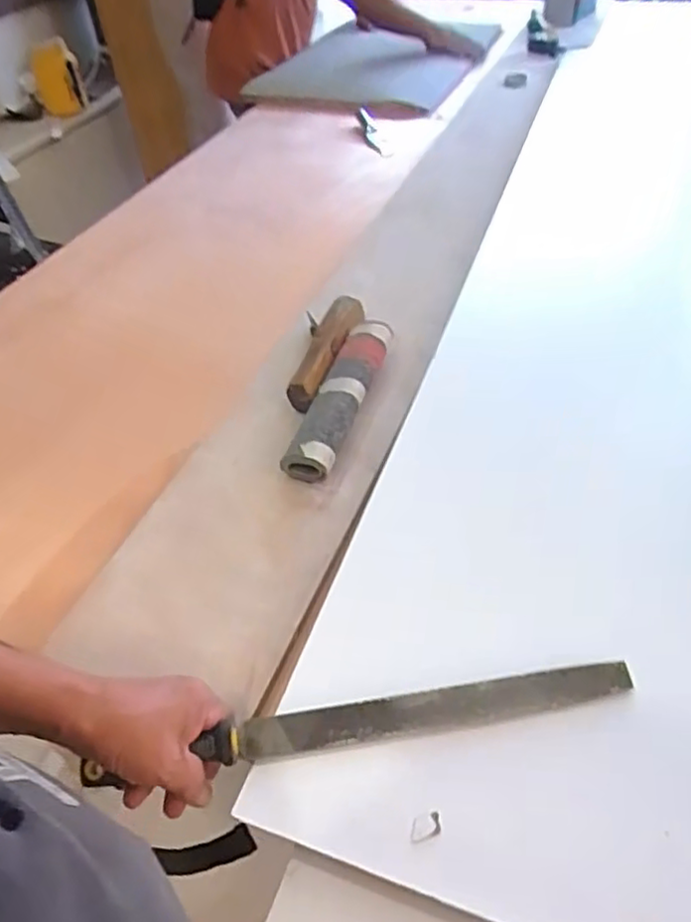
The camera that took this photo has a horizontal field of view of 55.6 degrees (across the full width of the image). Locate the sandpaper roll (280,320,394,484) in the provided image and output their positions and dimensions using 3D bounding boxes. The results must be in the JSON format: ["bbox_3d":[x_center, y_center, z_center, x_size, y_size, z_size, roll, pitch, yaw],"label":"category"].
[{"bbox_3d":[0.000,-0.076,0.784,0.054,0.050,0.257,14,49,16],"label":"sandpaper roll"}]

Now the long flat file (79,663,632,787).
[{"bbox_3d":[0.013,0.198,0.497,0.406,0.014,0.029,-8,47,-3],"label":"long flat file"}]

